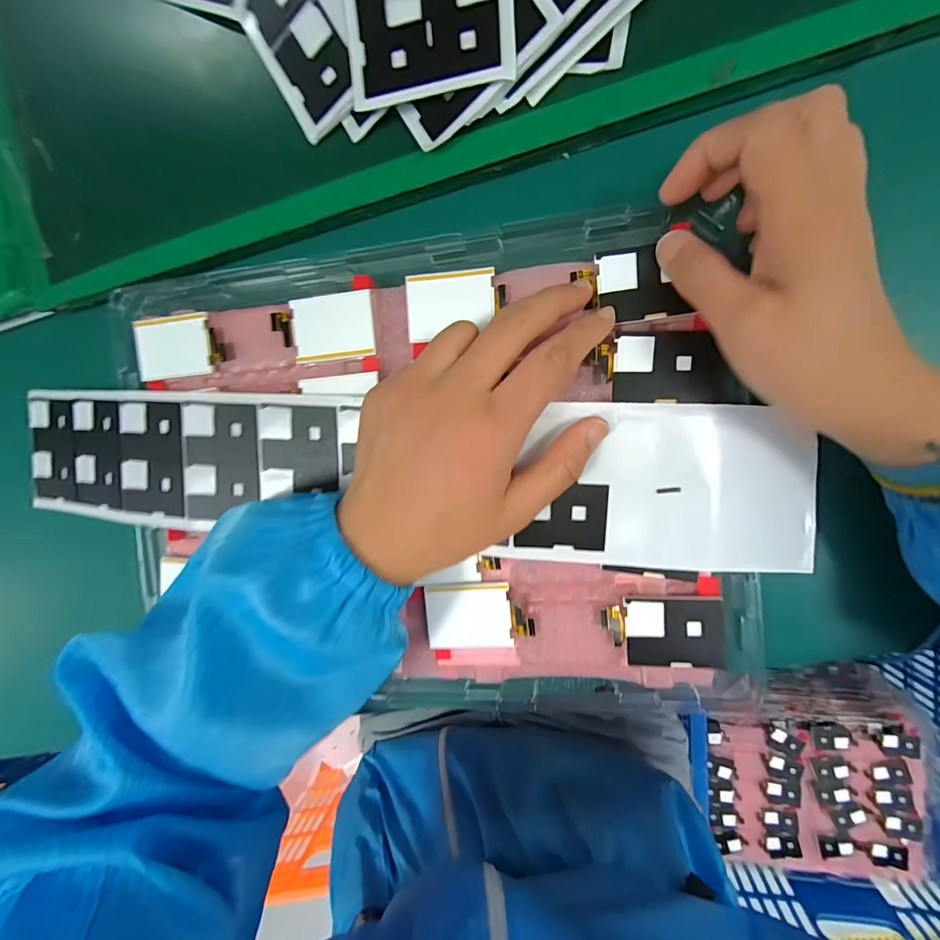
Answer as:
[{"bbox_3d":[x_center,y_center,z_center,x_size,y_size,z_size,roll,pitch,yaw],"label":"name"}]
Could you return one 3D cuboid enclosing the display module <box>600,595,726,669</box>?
[{"bbox_3d":[0.098,0.082,0.216,0.055,0.008,0.035,-4,93,9],"label":"display module"}]

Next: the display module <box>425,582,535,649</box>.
[{"bbox_3d":[0.005,0.080,0.233,0.057,0.007,0.037,-5,93,9],"label":"display module"}]

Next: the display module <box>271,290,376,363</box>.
[{"bbox_3d":[-0.081,-0.079,0.235,0.057,0.005,0.035,-4,93,9],"label":"display module"}]

